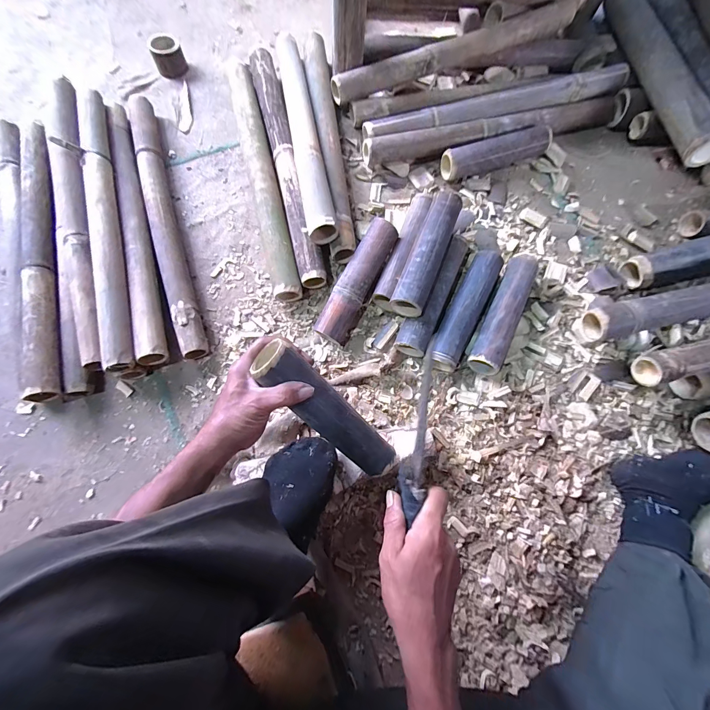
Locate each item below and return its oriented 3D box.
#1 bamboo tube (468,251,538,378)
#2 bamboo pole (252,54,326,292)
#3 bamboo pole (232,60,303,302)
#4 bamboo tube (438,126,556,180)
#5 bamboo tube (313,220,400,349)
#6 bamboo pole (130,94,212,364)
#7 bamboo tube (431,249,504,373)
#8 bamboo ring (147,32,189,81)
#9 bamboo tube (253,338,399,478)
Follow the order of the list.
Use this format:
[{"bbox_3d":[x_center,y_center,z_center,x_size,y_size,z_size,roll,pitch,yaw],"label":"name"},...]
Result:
[{"bbox_3d":[0.298,-0.080,0.631,0.073,0.065,0.253,26,75,6],"label":"bamboo tube"},{"bbox_3d":[-0.159,-0.439,0.728,0.059,0.061,0.632,-13,75,-5],"label":"bamboo pole"},{"bbox_3d":[-0.212,-0.405,0.718,0.065,0.059,0.627,-13,75,-5],"label":"bamboo pole"},{"bbox_3d":[0.333,-0.473,0.752,0.269,0.060,0.066,-17,75,-6],"label":"bamboo tube"},{"bbox_3d":[0.004,-0.145,0.641,0.065,0.073,0.260,25,75,6],"label":"bamboo tube"},{"bbox_3d":[-0.410,-0.304,0.686,0.053,0.055,0.673,-18,75,-6],"label":"bamboo pole"},{"bbox_3d":[0.218,-0.090,0.635,0.063,0.058,0.264,26,75,6],"label":"bamboo tube"},{"bbox_3d":[-0.473,-0.761,0.812,0.073,0.067,0.073,0,74,-1],"label":"bamboo ring"},{"bbox_3d":[-0.034,0.085,0.442,0.054,0.045,0.252,-46,116,-12],"label":"bamboo tube"}]

